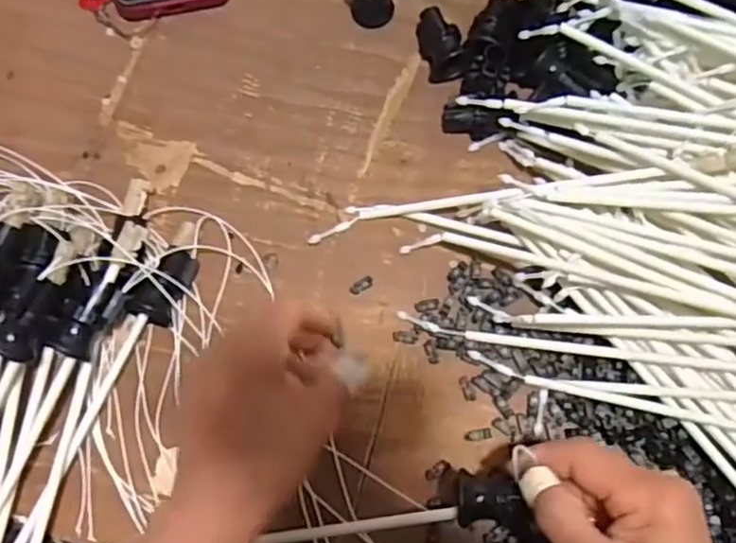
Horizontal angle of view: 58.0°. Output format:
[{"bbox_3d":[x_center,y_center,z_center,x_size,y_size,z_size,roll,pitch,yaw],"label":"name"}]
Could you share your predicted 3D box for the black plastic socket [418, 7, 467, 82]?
[{"bbox_3d":[0.050,-0.156,0.451,0.024,0.022,0.048,-13,74,-4],"label":"black plastic socket"}]

